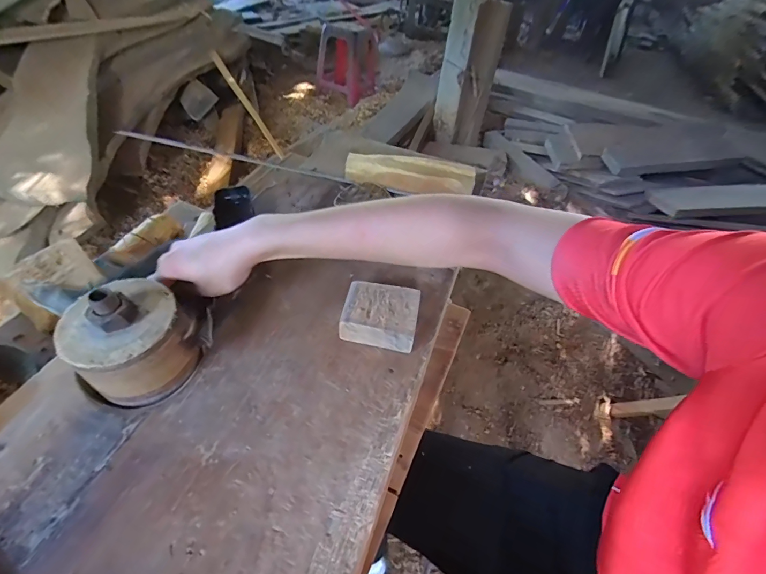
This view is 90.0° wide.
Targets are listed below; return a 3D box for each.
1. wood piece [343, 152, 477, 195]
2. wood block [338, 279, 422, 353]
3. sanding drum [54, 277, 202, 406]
[{"bbox_3d":[0.043,-0.183,0.620,0.206,0.036,0.067,6,47,-2],"label":"wood piece"},{"bbox_3d":[-0.002,0.032,0.444,0.085,0.035,0.067,12,48,4],"label":"wood block"},{"bbox_3d":[-0.244,0.047,0.374,0.103,0.099,0.102,38,54,25],"label":"sanding drum"}]

